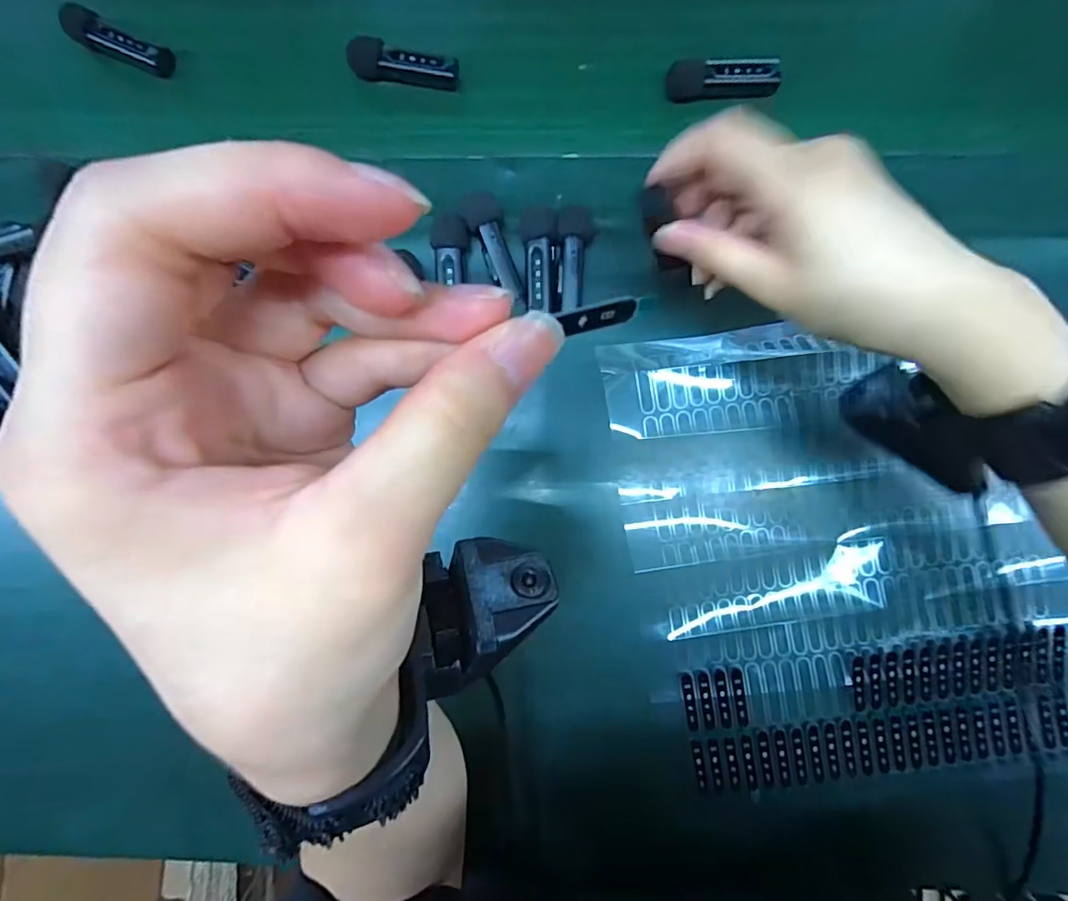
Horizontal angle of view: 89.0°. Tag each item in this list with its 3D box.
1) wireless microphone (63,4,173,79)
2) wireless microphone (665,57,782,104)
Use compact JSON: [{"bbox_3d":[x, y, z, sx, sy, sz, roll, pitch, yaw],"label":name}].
[{"bbox_3d":[-0.247,-0.243,0.323,0.059,0.013,0.019,22,89,-10],"label":"wireless microphone"},{"bbox_3d":[0.110,-0.215,0.315,0.064,0.014,0.017,1,88,2],"label":"wireless microphone"}]

